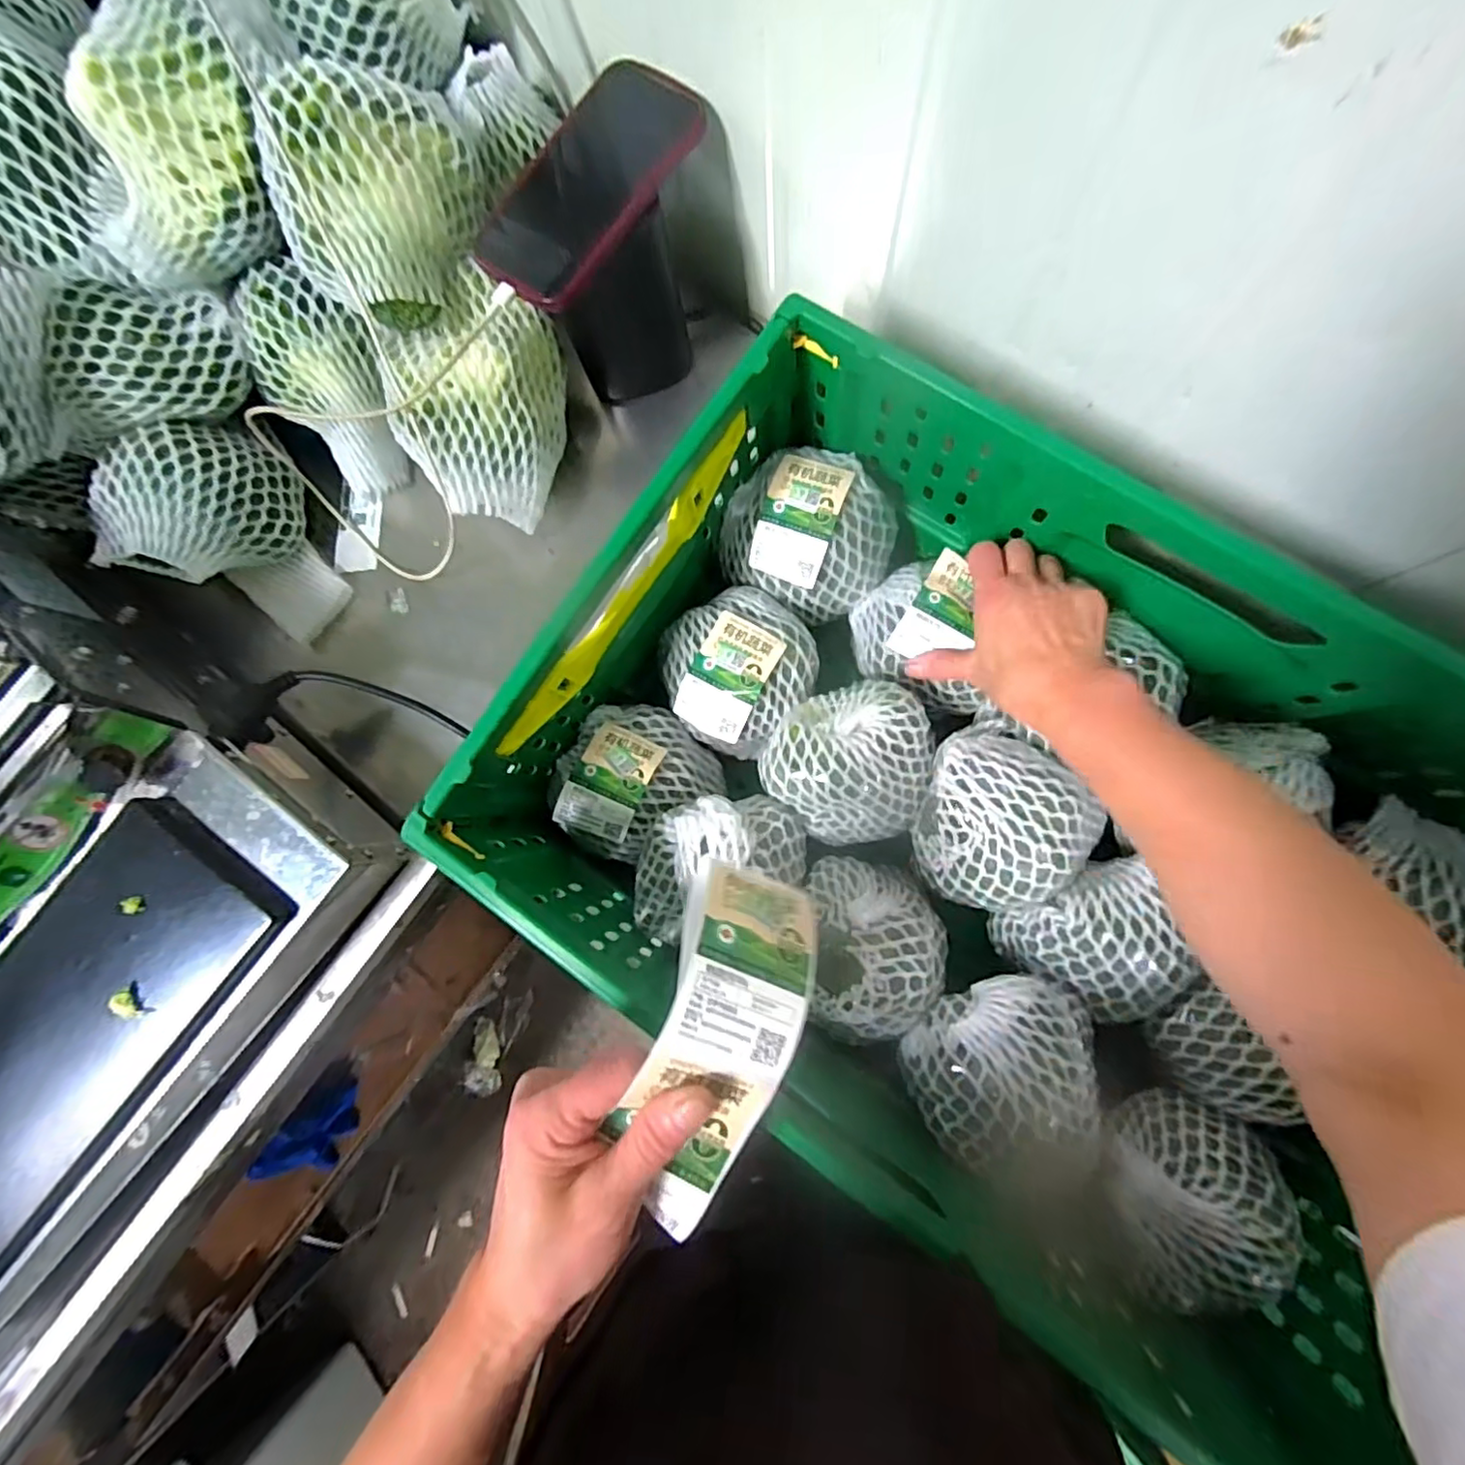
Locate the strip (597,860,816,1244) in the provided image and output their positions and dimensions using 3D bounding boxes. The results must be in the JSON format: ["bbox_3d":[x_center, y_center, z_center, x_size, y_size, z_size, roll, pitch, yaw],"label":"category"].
[{"bbox_3d":[-0.004,0.137,0.273,0.061,0.052,0.148,12,77,7],"label":"strip"}]

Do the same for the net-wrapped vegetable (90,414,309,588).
[{"bbox_3d":[-0.418,-0.172,0.493,0.134,0.089,0.099,-36,80,-1],"label":"net-wrapped vegetable"}]

